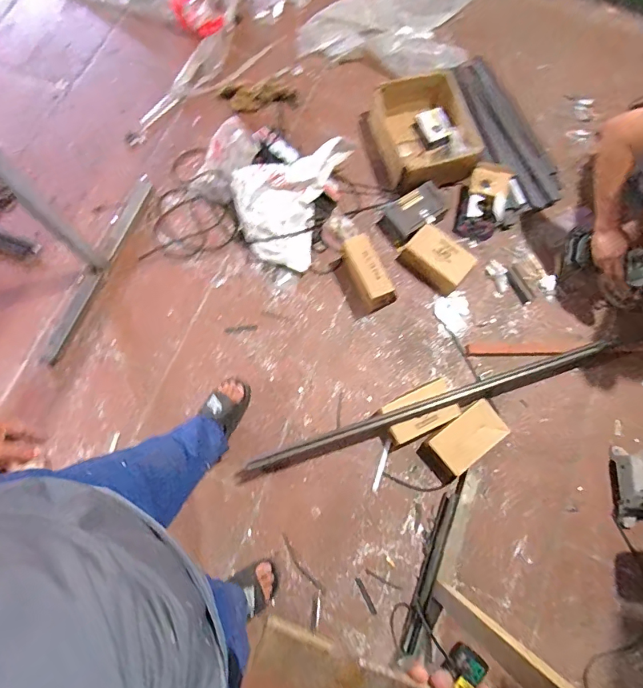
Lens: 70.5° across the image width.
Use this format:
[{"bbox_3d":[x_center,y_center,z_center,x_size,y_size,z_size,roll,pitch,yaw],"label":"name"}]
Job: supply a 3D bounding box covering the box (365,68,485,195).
[{"bbox_3d":[0.340,-0.712,1.544,0.312,0.125,0.384,-14,74,-5],"label":"box"}]

